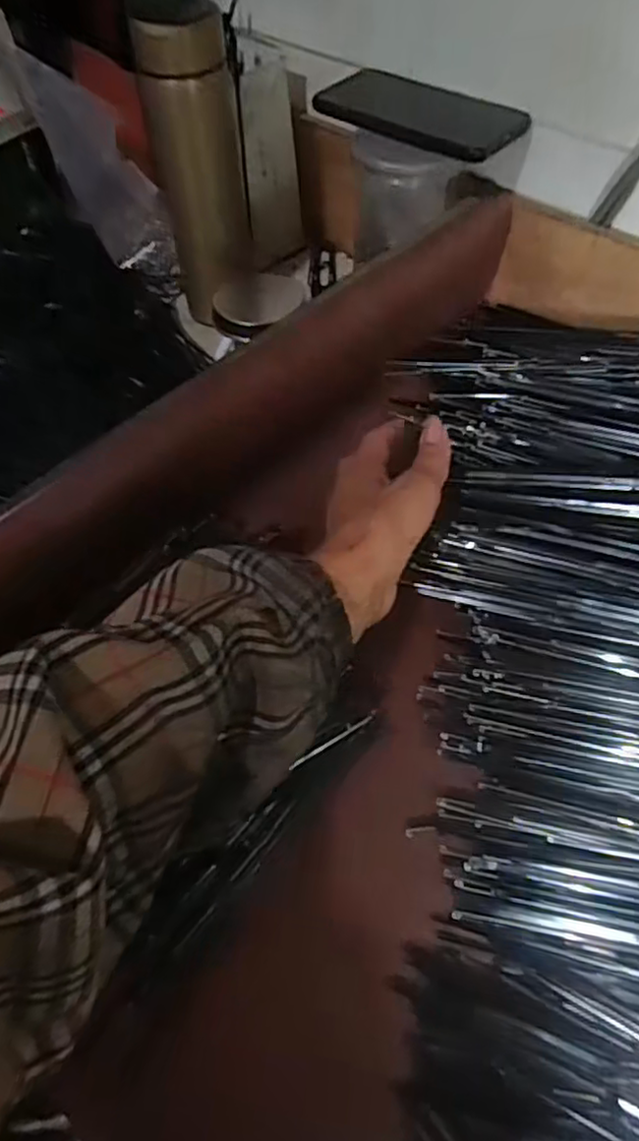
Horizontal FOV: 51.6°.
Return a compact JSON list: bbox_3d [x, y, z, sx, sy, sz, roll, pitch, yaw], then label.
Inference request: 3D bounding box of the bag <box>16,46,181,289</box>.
[{"bbox_3d":[-0.197,-0.365,0.614,0.070,0.203,0.045,6,51,40],"label":"bag"}]

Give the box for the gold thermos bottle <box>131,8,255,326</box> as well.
[{"bbox_3d":[-0.096,-0.325,0.546,0.068,0.209,0.071,-8,56,-4],"label":"gold thermos bottle"}]

